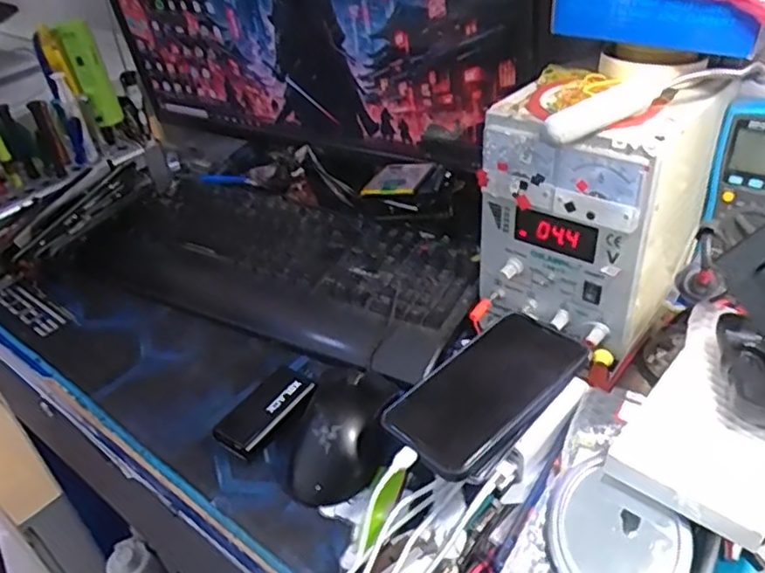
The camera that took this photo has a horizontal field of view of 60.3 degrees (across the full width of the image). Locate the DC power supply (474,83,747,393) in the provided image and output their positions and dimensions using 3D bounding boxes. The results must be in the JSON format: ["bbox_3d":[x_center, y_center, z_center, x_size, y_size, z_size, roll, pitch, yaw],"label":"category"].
[{"bbox_3d":[0.192,-0.075,0.573,0.149,0.188,0.198,23,46,34],"label":"DC power supply"}]

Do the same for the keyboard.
[{"bbox_3d":[-0.110,-0.030,0.718,0.452,0.050,0.205,16,42,27],"label":"keyboard"}]

